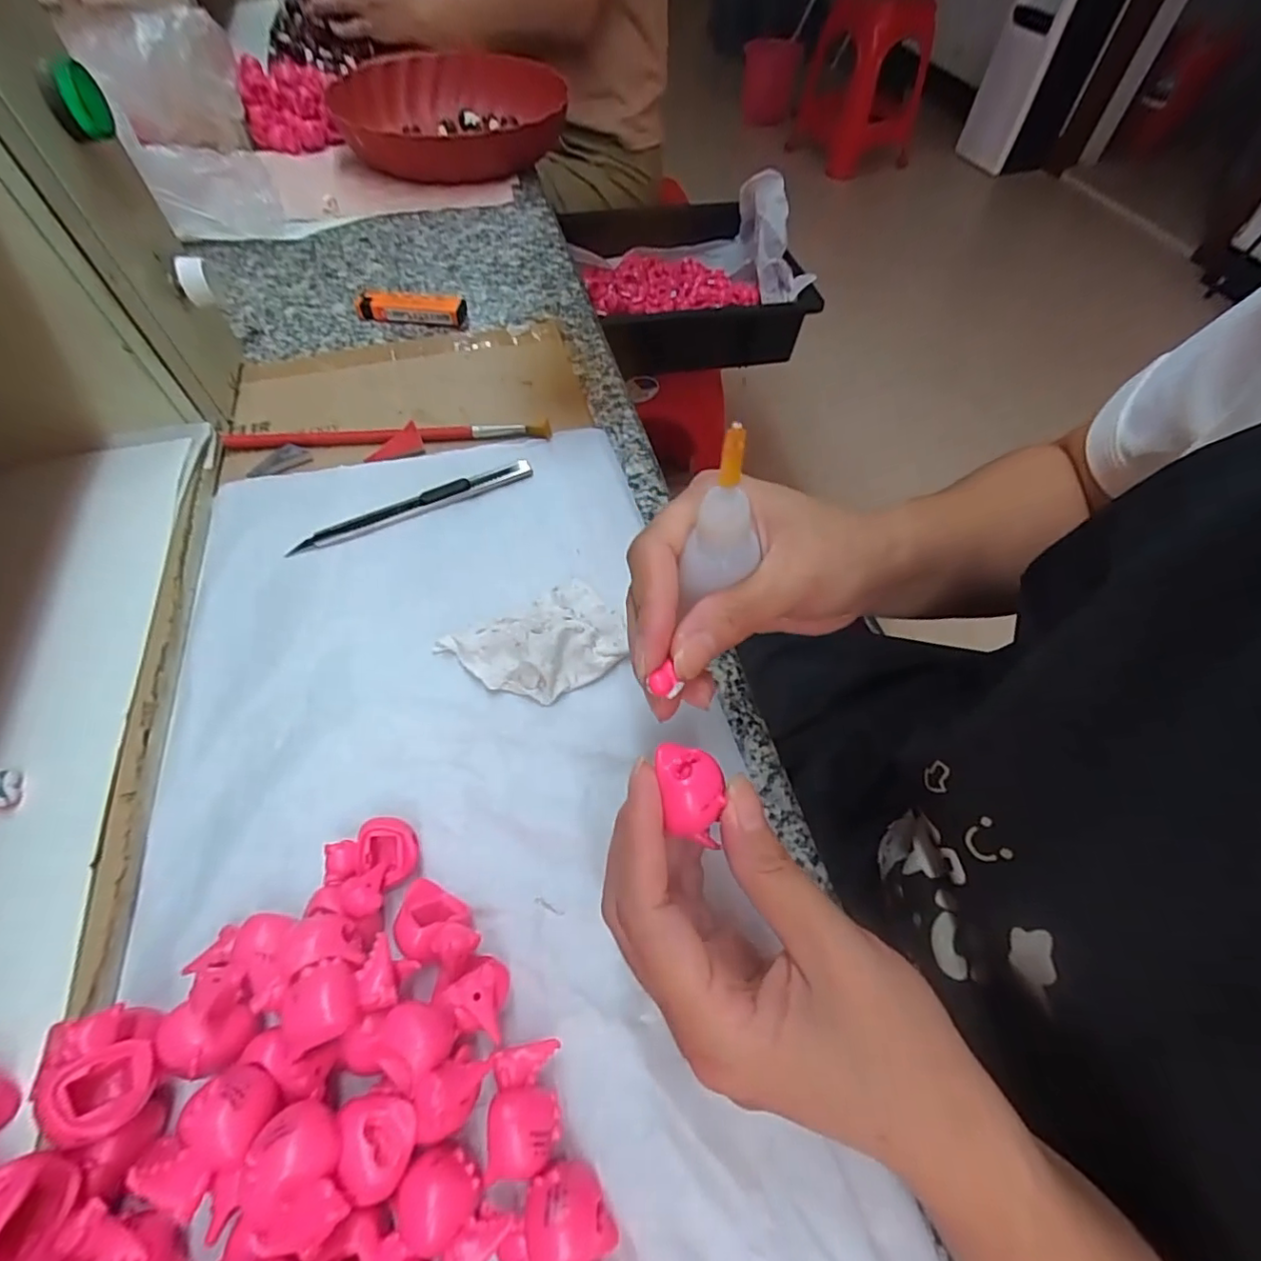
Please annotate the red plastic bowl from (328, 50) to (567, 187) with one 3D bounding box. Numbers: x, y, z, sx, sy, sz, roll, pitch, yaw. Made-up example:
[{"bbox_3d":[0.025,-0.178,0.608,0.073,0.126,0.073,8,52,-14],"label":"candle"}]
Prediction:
[{"bbox_3d":[-0.189,-0.532,0.605,0.216,0.061,0.231,-15,58,-12],"label":"red plastic bowl"}]

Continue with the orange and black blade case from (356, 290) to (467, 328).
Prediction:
[{"bbox_3d":[-0.170,-0.249,0.443,0.082,0.015,0.022,6,56,1],"label":"orange and black blade case"}]

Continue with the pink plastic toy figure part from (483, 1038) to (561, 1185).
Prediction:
[{"bbox_3d":[-0.032,0.145,0.175,0.021,0.012,0.031,-2,56,-4],"label":"pink plastic toy figure part"}]

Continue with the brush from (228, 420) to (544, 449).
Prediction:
[{"bbox_3d":[-0.149,-0.121,0.354,0.194,0.011,0.013,-1,56,-3],"label":"brush"}]

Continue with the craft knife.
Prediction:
[{"bbox_3d":[-0.120,-0.072,0.322,0.133,0.008,0.013,-22,60,-16],"label":"craft knife"}]

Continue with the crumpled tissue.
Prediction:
[{"bbox_3d":[-0.043,0.006,0.270,0.076,0.015,0.051,-26,61,-19],"label":"crumpled tissue"}]

